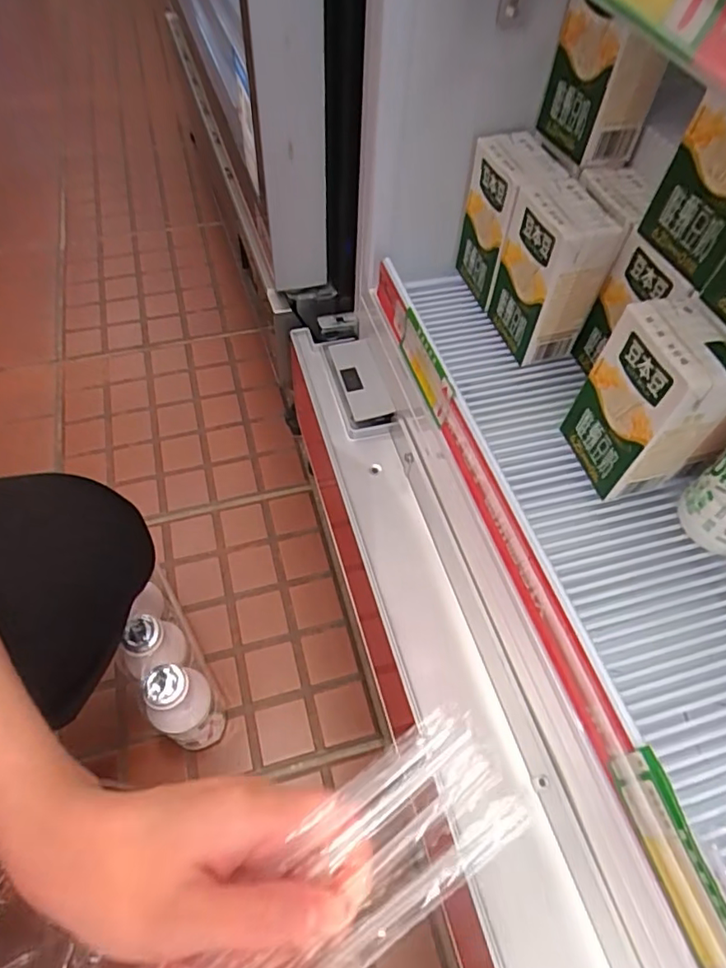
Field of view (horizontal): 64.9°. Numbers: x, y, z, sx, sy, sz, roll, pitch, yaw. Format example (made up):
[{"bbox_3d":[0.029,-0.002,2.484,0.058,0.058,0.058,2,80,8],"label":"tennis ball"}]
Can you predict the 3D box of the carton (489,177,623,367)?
[{"bbox_3d":[0.134,-0.149,0.408,0.048,0.107,0.064,-15,58,-11],"label":"carton"}]

